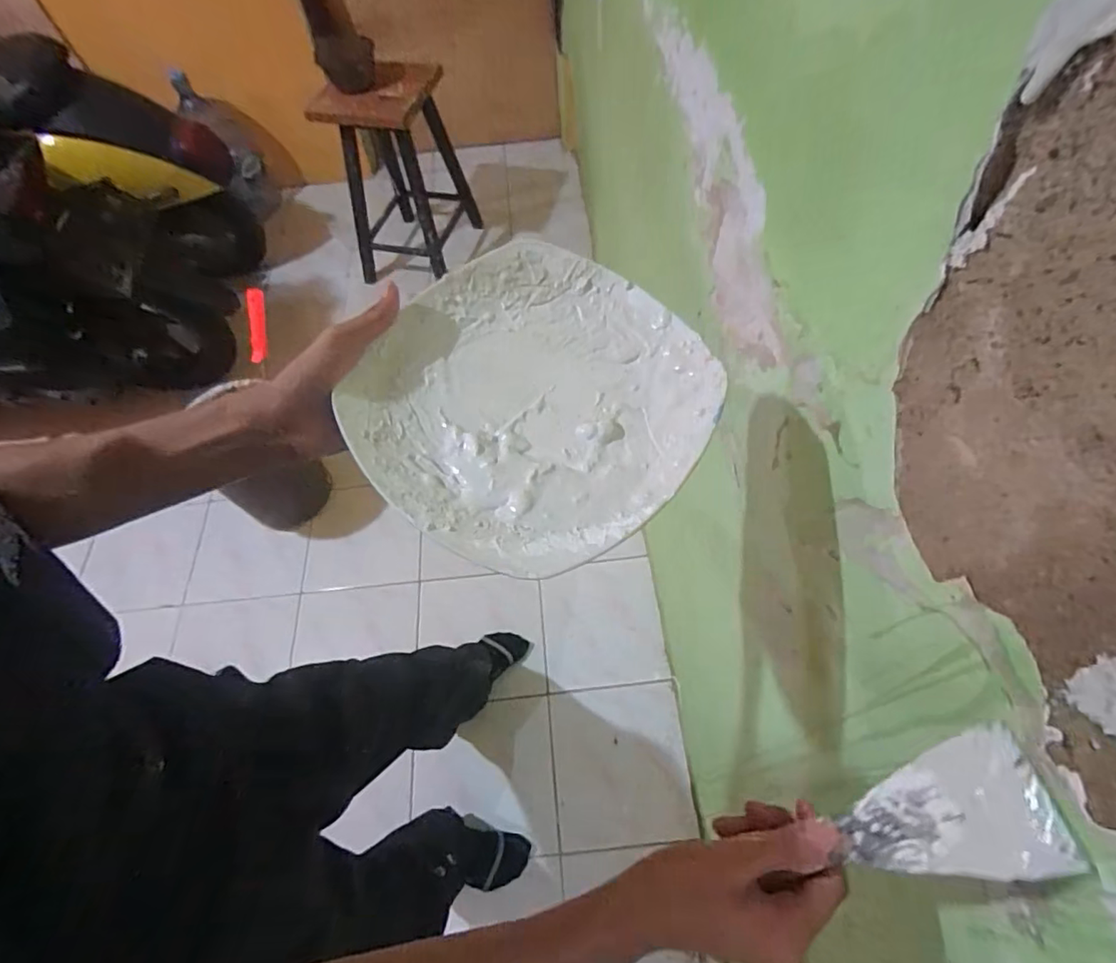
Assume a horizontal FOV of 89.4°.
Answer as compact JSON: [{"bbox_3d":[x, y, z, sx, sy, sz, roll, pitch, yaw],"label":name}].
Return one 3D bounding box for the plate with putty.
[{"bbox_3d":[-0.019,-0.058,0.388,0.224,0.035,0.226,33,68,21],"label":"plate with putty"}]

